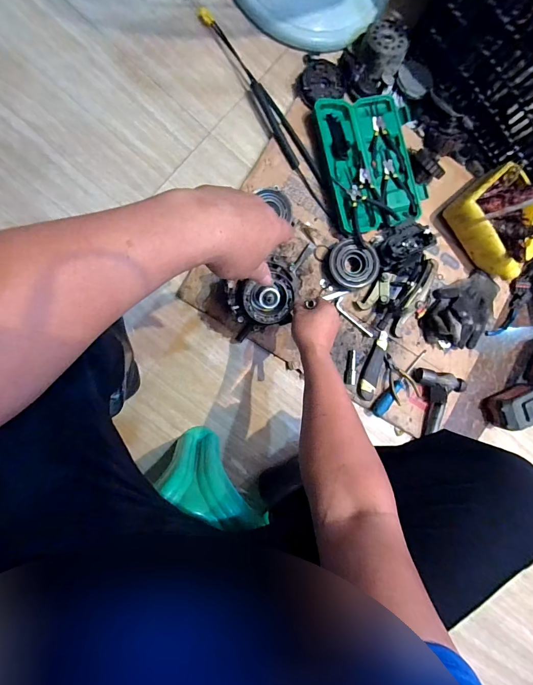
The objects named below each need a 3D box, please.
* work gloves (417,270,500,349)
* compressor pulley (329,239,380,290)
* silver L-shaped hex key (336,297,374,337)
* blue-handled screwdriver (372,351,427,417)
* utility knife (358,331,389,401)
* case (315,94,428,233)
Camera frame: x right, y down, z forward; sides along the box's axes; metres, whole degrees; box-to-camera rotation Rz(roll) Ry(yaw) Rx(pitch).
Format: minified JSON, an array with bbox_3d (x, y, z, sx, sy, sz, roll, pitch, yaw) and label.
[{"bbox_3d":[0.456,-0.083,0.782,0.147,0.065,0.194,23,85,-8],"label":"work gloves"},{"bbox_3d":[0.187,-0.164,0.750,0.109,0.042,0.096,27,84,-7],"label":"compressor pulley"},{"bbox_3d":[0.198,-0.052,0.767,0.024,0.007,0.114,-44,95,-8],"label":"silver L-shaped hex key"},{"bbox_3d":[0.307,0.092,0.773,0.188,0.026,0.028,-44,95,-8],"label":"blue-handled screwdriver"},{"bbox_3d":[0.246,0.052,0.764,0.036,0.015,0.157,23,85,-8],"label":"utility knife"},{"bbox_3d":[0.229,-0.394,0.751,0.221,0.045,0.294,-14,90,-9],"label":"case"}]

